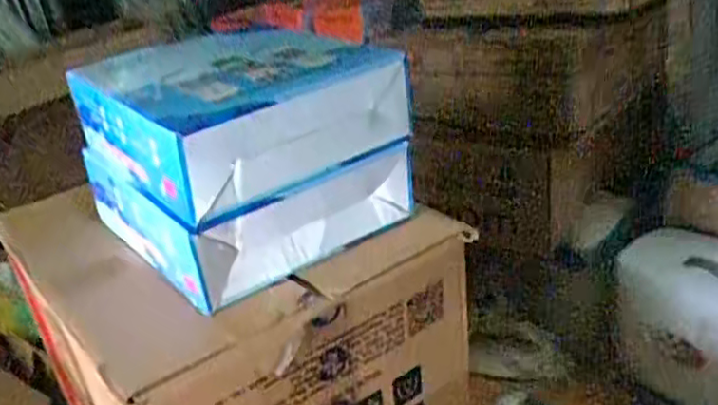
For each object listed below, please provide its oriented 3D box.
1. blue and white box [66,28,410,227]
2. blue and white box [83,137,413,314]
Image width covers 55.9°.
[{"bbox_3d":[-0.128,-0.099,0.661,0.229,0.097,0.313,-24,33,-29],"label":"blue and white box"},{"bbox_3d":[-0.117,-0.022,0.679,0.228,0.079,0.270,-24,33,-29],"label":"blue and white box"}]

